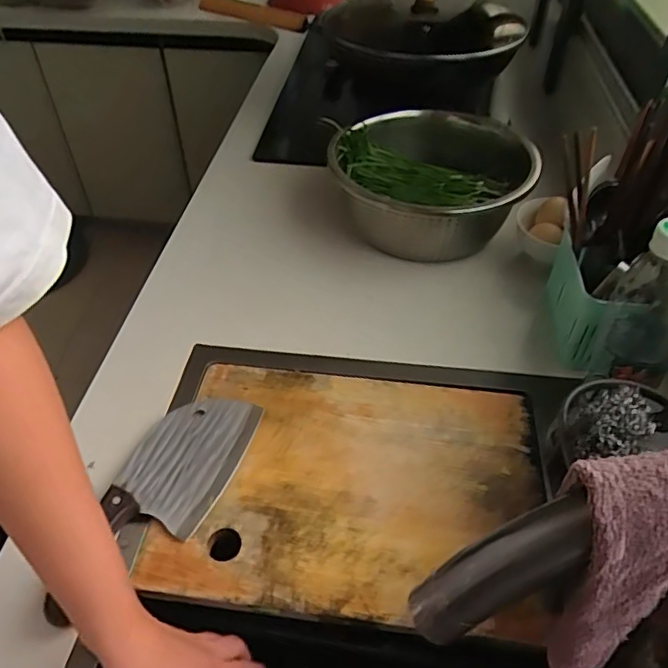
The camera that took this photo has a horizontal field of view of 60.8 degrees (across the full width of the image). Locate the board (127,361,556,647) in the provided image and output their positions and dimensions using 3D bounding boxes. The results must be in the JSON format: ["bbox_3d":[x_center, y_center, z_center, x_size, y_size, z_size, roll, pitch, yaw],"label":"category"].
[{"bbox_3d":[0.018,0.136,0.539,0.335,0.014,0.247,5,45,5],"label":"board"}]

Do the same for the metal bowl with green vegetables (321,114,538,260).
[{"bbox_3d":[0.129,-0.201,0.772,0.251,0.102,0.242,0,45,0],"label":"metal bowl with green vegetables"}]

